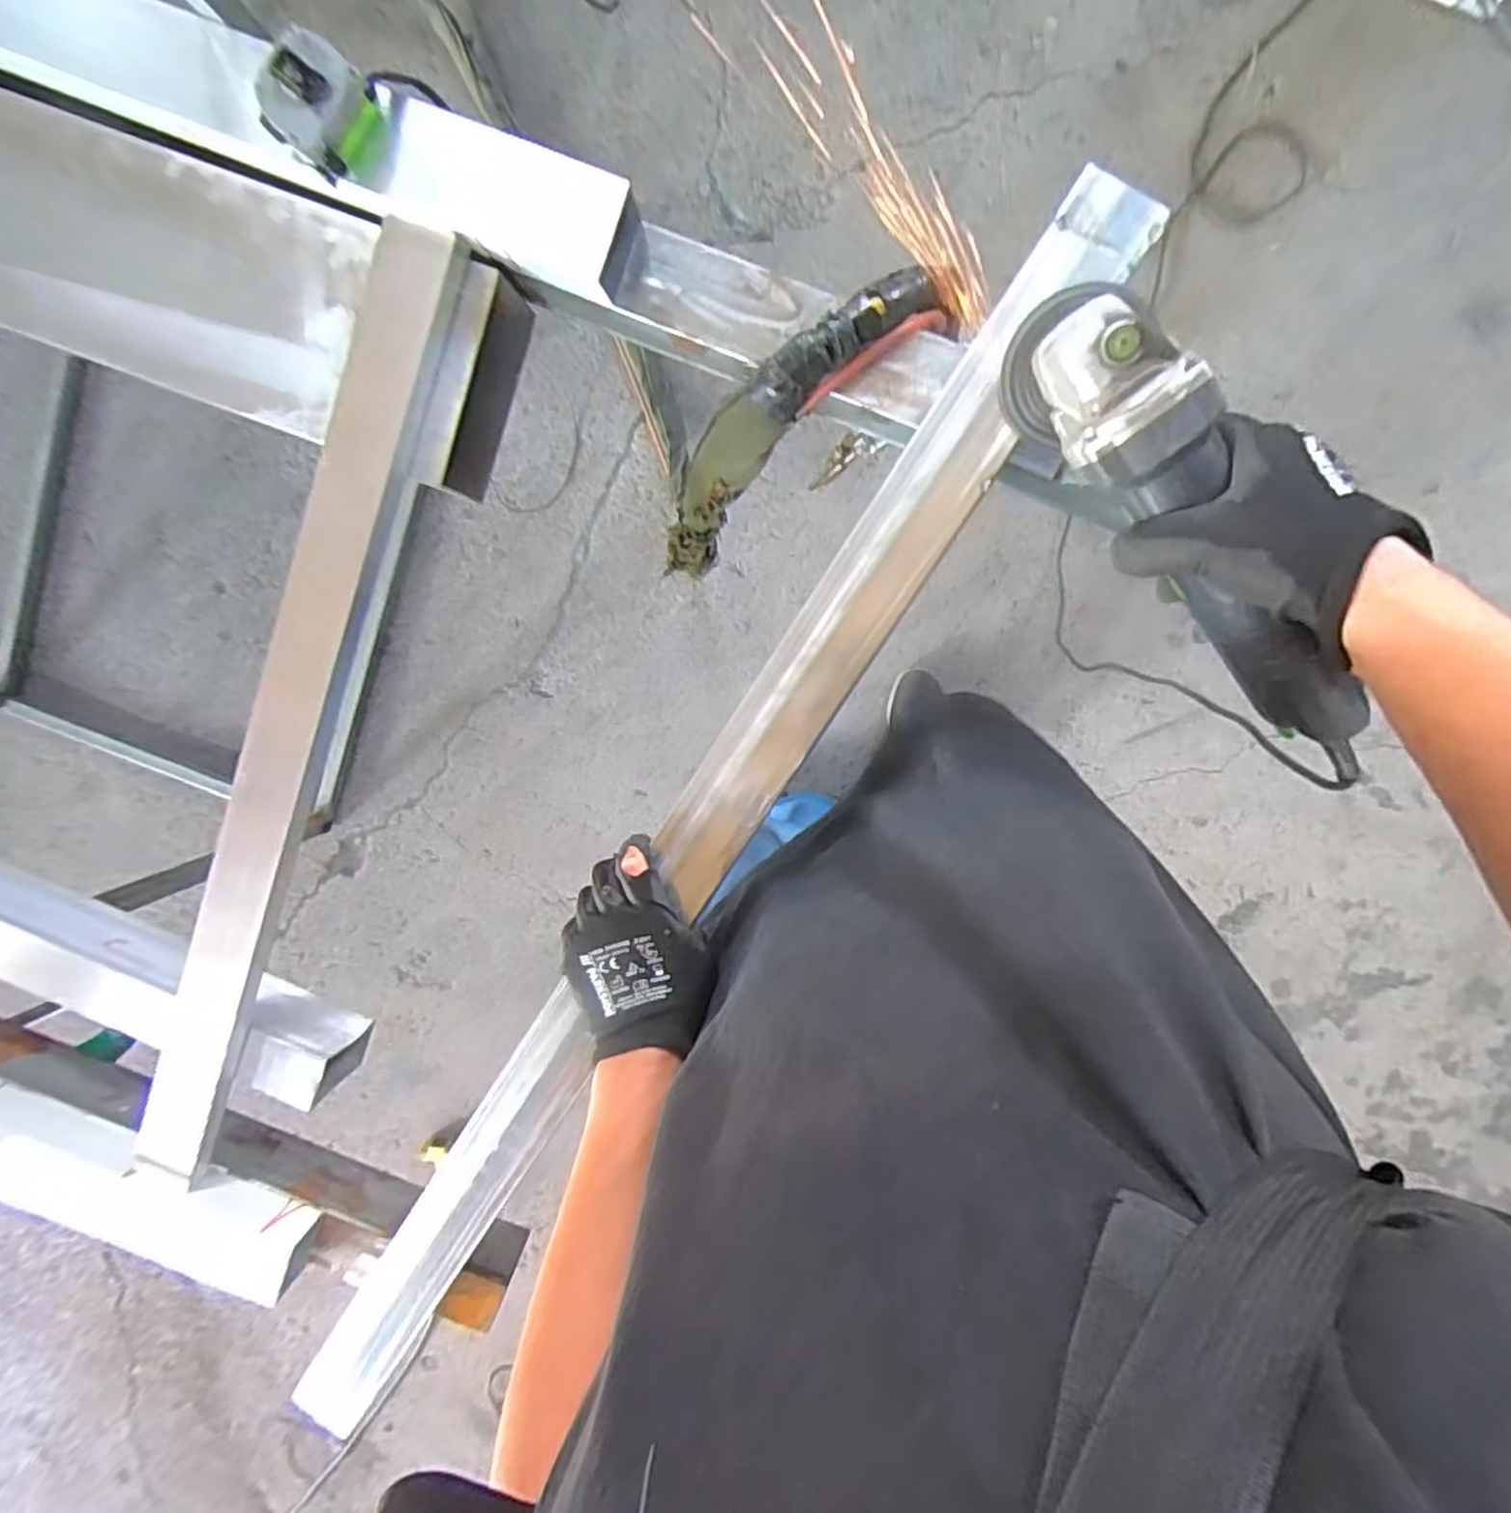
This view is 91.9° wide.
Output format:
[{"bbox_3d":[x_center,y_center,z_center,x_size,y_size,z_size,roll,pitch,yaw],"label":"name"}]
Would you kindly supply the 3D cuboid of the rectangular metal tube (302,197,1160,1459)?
[{"bbox_3d":[-0.063,0.100,0.528,0.064,0.026,1.049,33,99,-2],"label":"rectangular metal tube"}]

